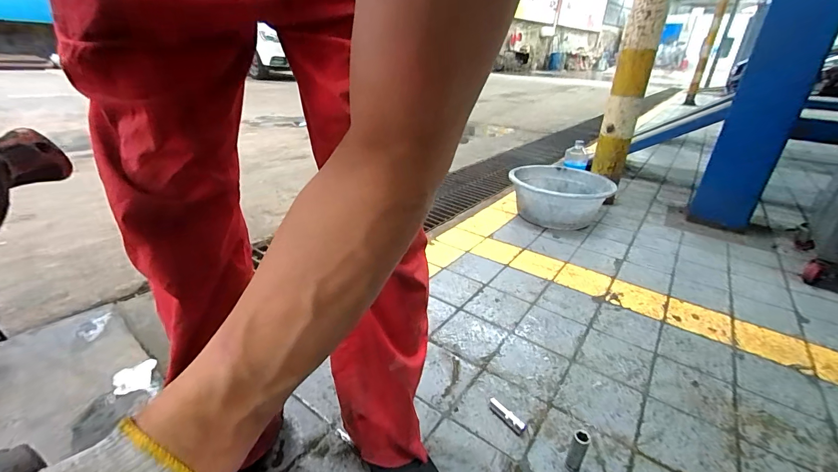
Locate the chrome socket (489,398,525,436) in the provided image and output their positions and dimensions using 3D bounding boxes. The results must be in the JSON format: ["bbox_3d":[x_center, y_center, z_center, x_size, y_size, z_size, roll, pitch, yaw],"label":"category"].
[{"bbox_3d":[0.164,0.342,0.697,0.022,0.018,0.083,-13,28,-29],"label":"chrome socket"}]

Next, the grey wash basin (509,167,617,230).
[{"bbox_3d":[0.623,-0.176,1.650,0.410,0.200,0.436,1,25,-1],"label":"grey wash basin"}]

